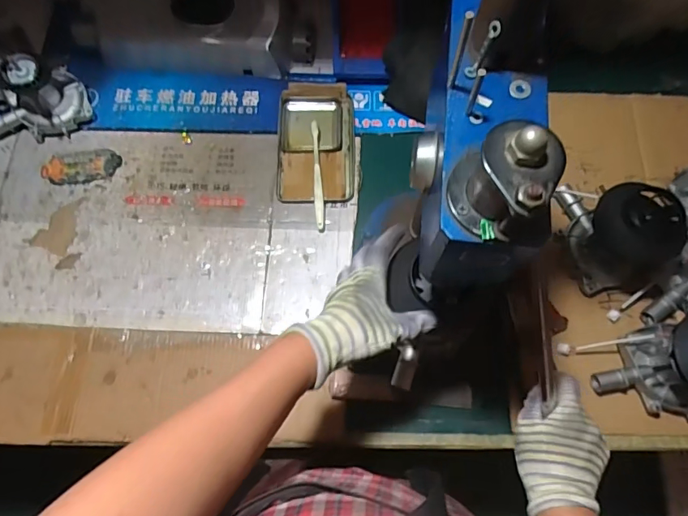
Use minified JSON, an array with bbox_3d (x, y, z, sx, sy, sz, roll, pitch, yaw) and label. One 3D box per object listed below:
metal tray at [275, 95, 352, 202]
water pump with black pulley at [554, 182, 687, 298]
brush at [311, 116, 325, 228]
[{"bbox_3d":[-0.044,-0.173,0.736,0.115,0.020,0.184,0,72,0],"label":"metal tray"},{"bbox_3d":[0.362,-0.044,0.627,0.095,0.134,0.157,-14,70,-5],"label":"water pump with black pulley"},{"bbox_3d":[-0.040,-0.127,0.716,0.013,0.021,0.173,-5,72,-1],"label":"brush"}]

